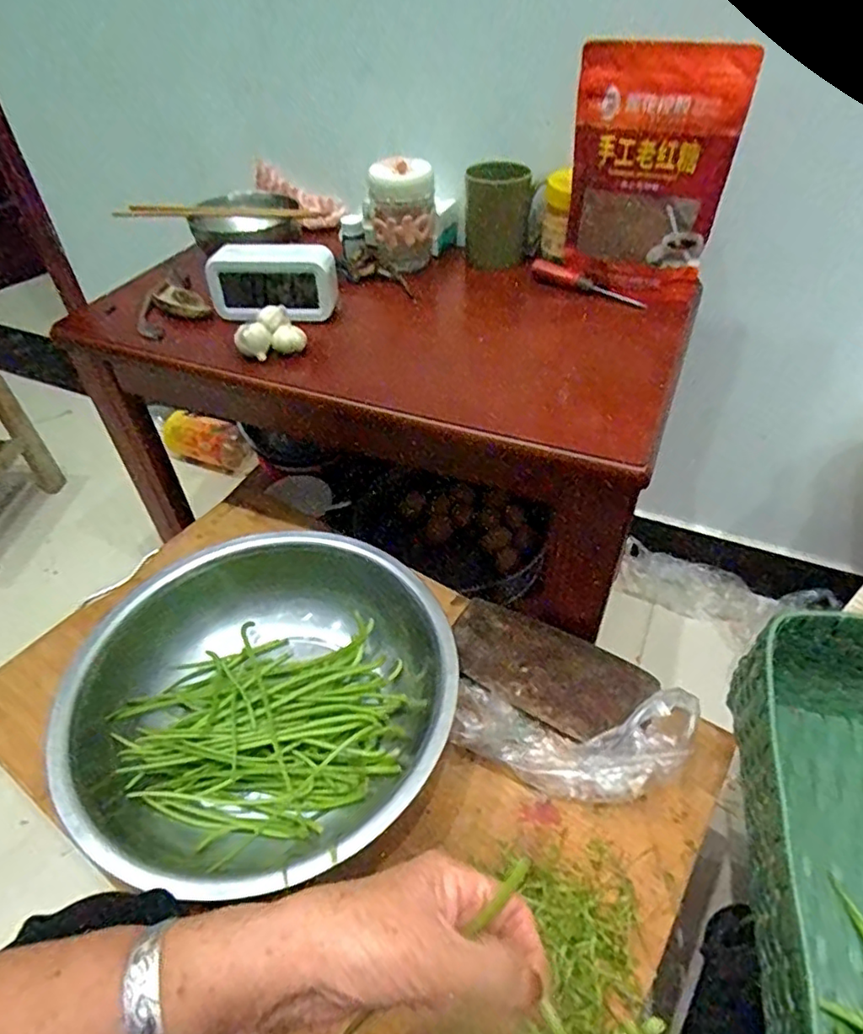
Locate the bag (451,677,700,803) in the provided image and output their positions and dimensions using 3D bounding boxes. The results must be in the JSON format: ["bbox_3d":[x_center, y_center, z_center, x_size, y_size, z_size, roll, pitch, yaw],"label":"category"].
[{"bbox_3d":[0.125,0.192,0.551,0.208,0.072,0.090,7,45,10],"label":"bag"}]

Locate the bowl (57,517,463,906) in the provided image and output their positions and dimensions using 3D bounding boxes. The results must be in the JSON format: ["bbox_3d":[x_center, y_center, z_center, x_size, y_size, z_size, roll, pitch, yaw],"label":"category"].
[{"bbox_3d":[-0.153,0.157,0.591,0.343,0.097,0.286,-3,44,-1],"label":"bowl"}]

